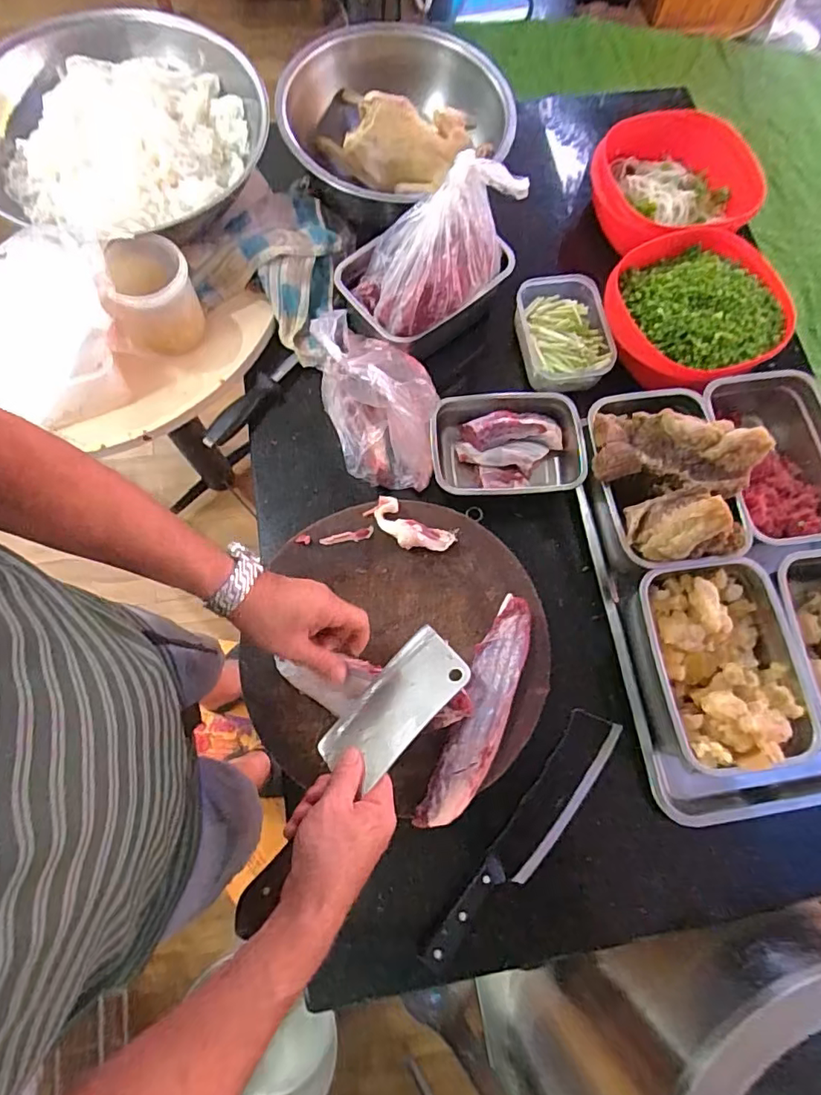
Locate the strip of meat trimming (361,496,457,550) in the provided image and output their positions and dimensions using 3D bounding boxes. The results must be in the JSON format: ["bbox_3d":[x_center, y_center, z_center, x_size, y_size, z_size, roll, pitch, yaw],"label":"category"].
[{"bbox_3d":[-0.003,-0.022,0.607,0.100,0.026,0.045,32,75,7],"label":"strip of meat trimming"}]

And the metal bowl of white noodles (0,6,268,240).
[{"bbox_3d":[-0.352,-0.510,0.647,0.319,0.094,0.344,1,73,-2],"label":"metal bowl of white noodles"}]

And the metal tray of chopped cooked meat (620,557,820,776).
[{"bbox_3d":[0.323,0.120,0.562,0.147,0.075,0.199,-7,74,-4],"label":"metal tray of chopped cooked meat"}]

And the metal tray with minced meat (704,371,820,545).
[{"bbox_3d":[0.428,-0.101,0.636,0.138,0.075,0.210,0,73,-2],"label":"metal tray with minced meat"}]

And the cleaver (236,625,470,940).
[{"bbox_3d":[-0.042,0.200,0.483,0.095,0.021,0.290,12,53,33],"label":"cleaver"}]

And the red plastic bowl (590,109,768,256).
[{"bbox_3d":[0.382,-0.510,0.756,0.216,0.067,0.221,1,73,-2],"label":"red plastic bowl"}]

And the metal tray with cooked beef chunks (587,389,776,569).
[{"bbox_3d":[0.283,-0.085,0.584,0.165,0.103,0.204,-6,74,-4],"label":"metal tray with cooked beef chunks"}]

